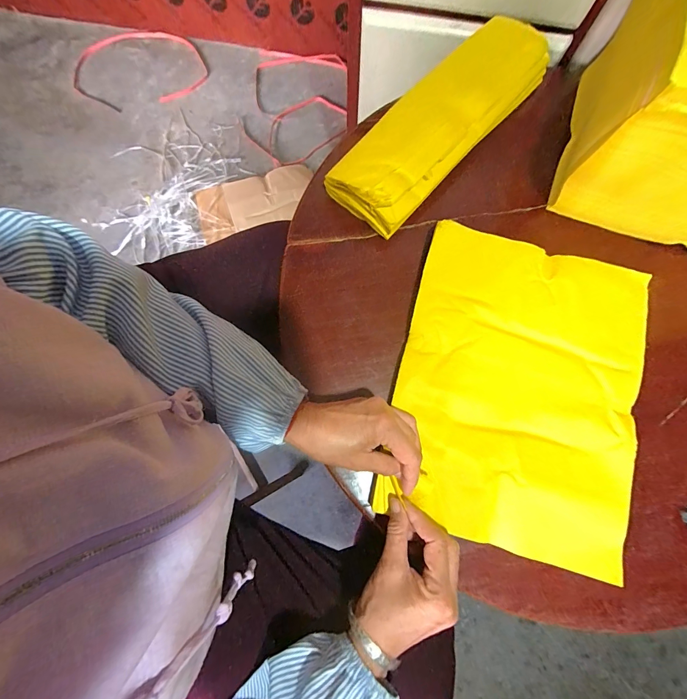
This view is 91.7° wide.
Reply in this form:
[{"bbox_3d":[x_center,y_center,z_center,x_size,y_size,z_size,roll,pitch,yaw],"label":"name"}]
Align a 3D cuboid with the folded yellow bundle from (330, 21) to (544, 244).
[{"bbox_3d":[0.136,-0.309,0.448,0.112,0.057,0.357,42,81,7],"label":"folded yellow bundle"}]

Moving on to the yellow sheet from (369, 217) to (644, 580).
[{"bbox_3d":[0.201,0.041,0.383,0.261,0.018,0.342,15,79,2],"label":"yellow sheet"}]

